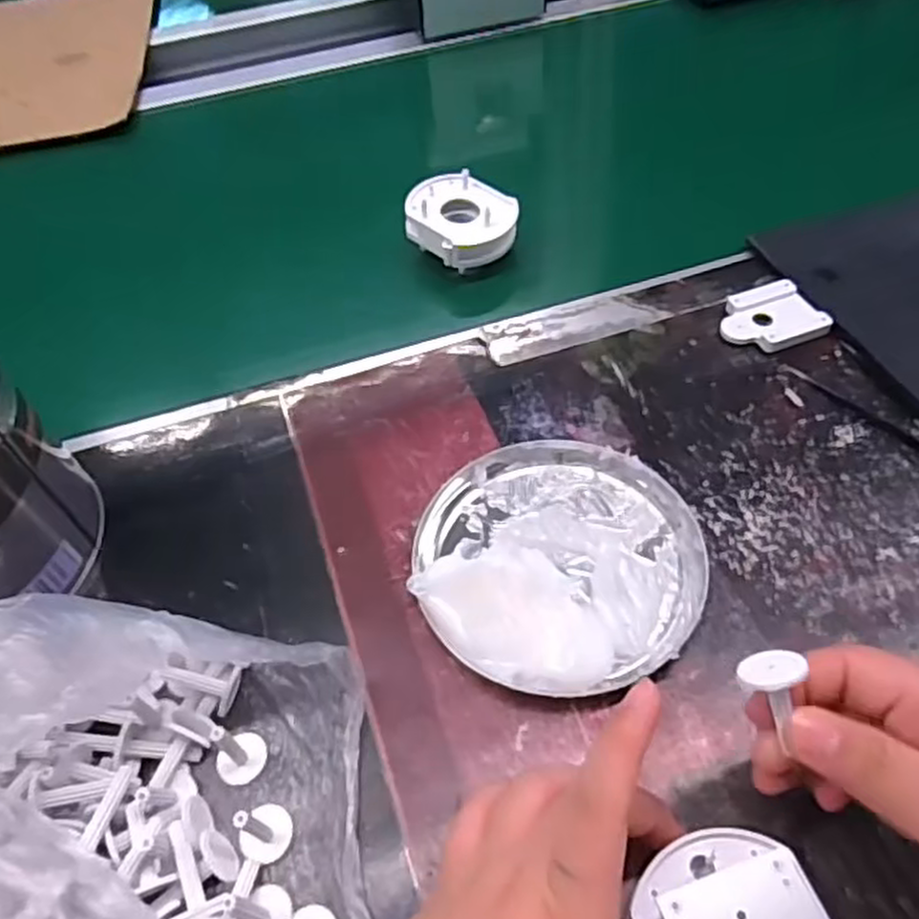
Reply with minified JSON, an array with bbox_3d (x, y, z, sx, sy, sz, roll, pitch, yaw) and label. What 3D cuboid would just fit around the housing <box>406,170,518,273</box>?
[{"bbox_3d":[0.002,-0.156,0.490,0.066,0.032,0.066,-2,50,3],"label":"housing"}]

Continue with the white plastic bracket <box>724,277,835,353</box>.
[{"bbox_3d":[0.177,-0.082,0.433,0.054,0.008,0.049,-18,51,-10],"label":"white plastic bracket"}]

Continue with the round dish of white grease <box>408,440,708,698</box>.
[{"bbox_3d":[0.043,0.042,0.339,0.127,0.021,0.126,-2,50,3],"label":"round dish of white grease"}]

